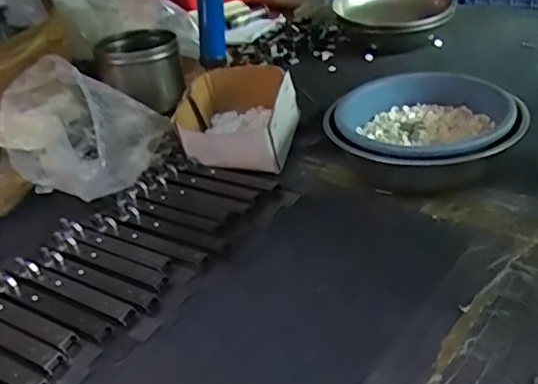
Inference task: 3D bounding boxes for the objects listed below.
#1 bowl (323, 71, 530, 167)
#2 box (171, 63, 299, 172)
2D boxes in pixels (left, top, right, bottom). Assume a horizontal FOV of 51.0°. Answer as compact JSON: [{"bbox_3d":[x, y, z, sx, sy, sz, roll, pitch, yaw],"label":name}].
[{"bbox_3d":[0.180,-0.069,0.671,0.218,0.079,0.188,0,32,12],"label":"bowl"},{"bbox_3d":[-0.031,-0.103,0.755,0.140,0.089,0.169,6,34,21],"label":"box"}]

